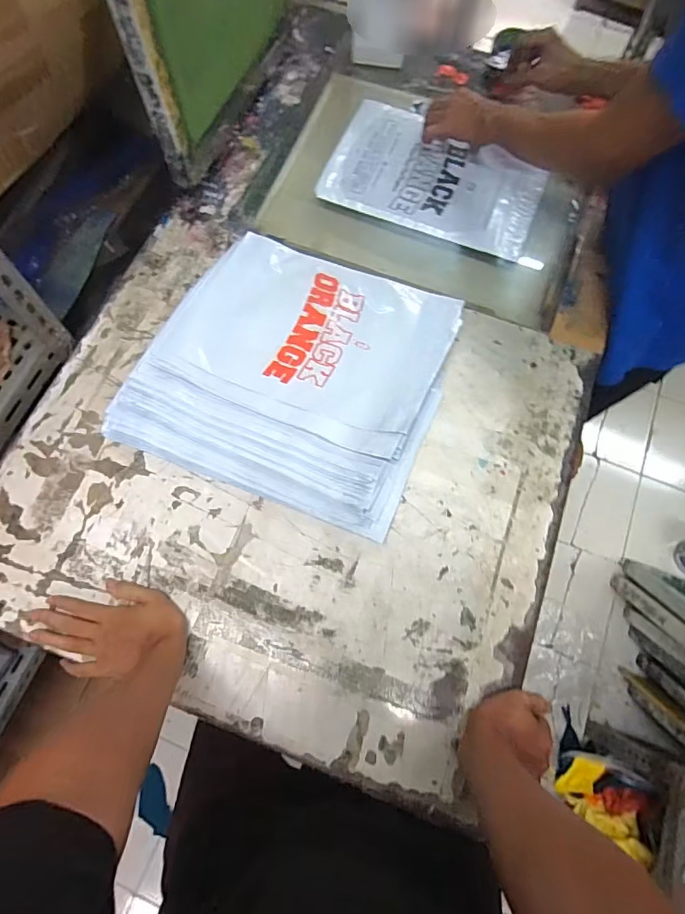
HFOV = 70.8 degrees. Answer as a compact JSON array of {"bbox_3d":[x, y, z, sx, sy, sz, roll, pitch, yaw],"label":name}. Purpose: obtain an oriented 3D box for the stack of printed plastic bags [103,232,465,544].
[{"bbox_3d":[-0.059,-0.128,0.668,0.387,0.044,0.371,22,71,6],"label":"stack of printed plastic bags"}]

